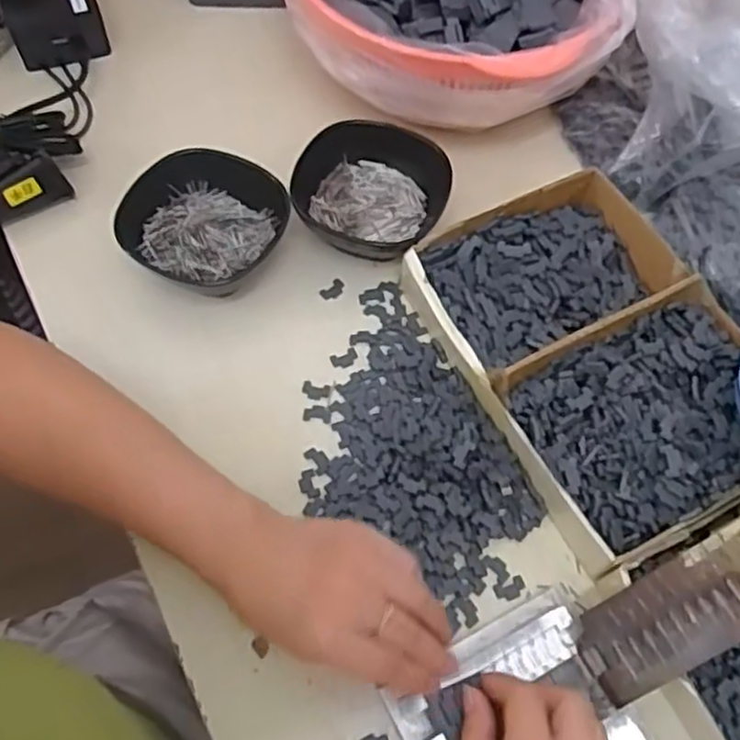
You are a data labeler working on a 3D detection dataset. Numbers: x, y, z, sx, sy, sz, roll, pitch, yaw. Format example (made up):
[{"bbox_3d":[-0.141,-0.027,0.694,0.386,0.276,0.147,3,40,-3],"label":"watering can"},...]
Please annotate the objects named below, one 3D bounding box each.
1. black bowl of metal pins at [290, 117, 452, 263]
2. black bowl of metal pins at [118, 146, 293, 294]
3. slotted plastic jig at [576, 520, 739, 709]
[{"bbox_3d":[0.005,-0.128,0.538,0.116,0.052,0.117,1,62,-2],"label":"black bowl of metal pins"},{"bbox_3d":[-0.117,-0.104,0.523,0.115,0.051,0.099,0,62,-3],"label":"black bowl of metal pins"},{"bbox_3d":[0.173,0.121,0.378,0.137,0.009,0.051,-38,67,14],"label":"slotted plastic jig"}]

